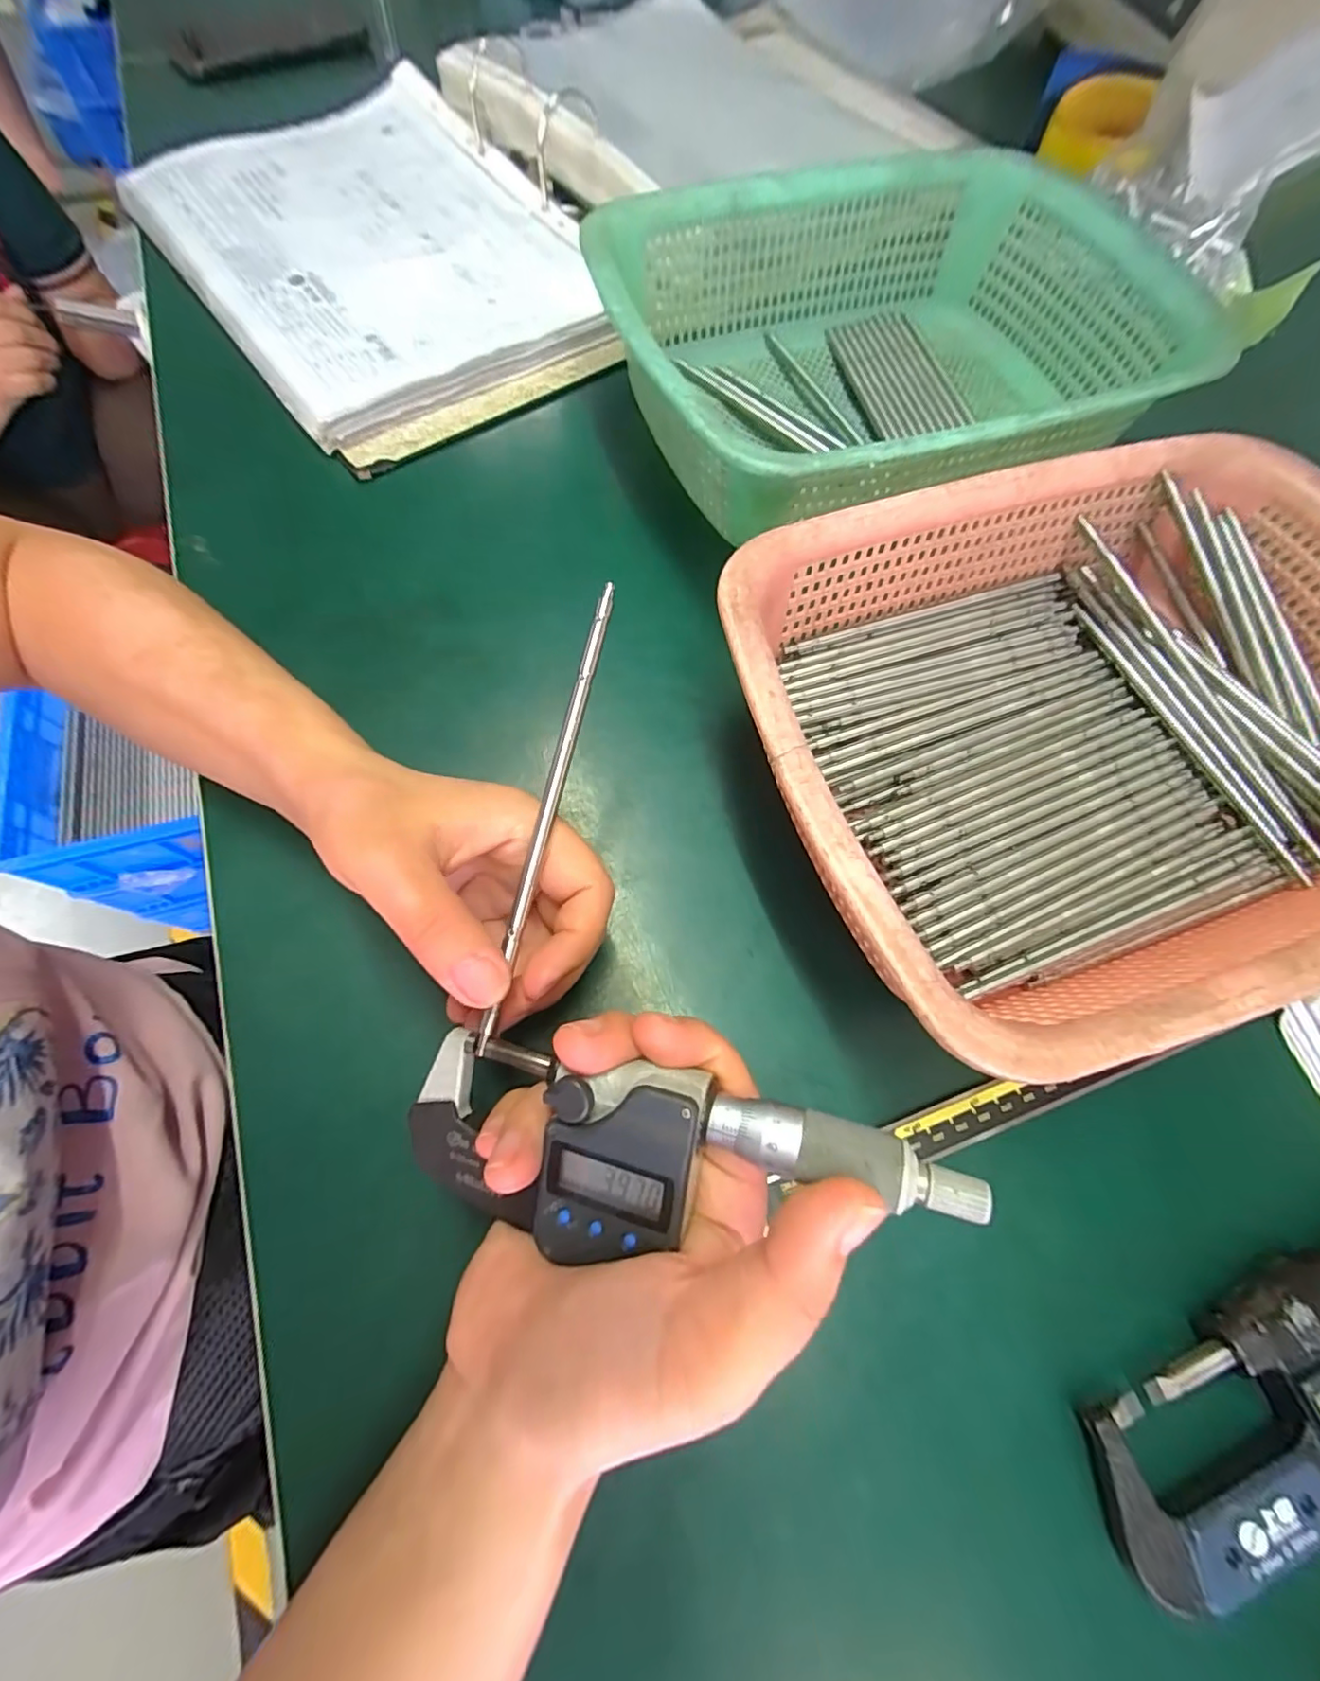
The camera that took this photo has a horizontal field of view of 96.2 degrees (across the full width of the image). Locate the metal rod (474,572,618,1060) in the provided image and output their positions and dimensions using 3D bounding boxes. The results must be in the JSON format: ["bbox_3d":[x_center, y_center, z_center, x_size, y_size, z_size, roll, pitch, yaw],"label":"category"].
[{"bbox_3d":[-0.036,-0.017,0.199,0.005,0.006,0.152,12,80,6],"label":"metal rod"}]

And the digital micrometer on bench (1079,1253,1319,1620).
[{"bbox_3d":[0.219,0.177,0.194,0.172,0.019,0.062,-19,71,-5],"label":"digital micrometer on bench"}]

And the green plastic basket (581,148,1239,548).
[{"bbox_3d":[0.122,-0.273,0.329,0.293,0.086,0.221,-18,71,-5],"label":"green plastic basket"}]

